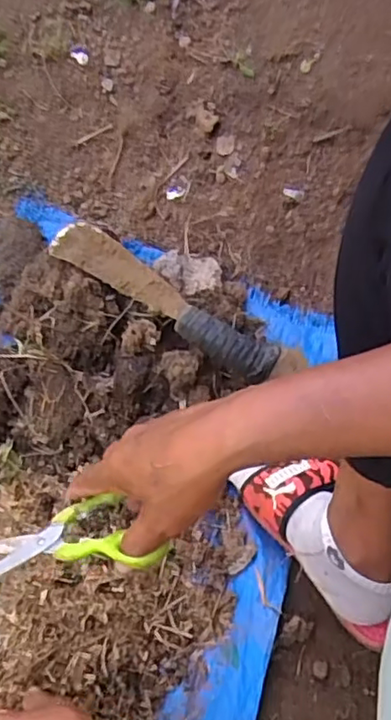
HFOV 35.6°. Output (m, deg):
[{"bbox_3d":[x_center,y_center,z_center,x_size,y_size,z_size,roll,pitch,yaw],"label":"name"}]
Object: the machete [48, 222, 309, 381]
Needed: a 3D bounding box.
[{"bbox_3d":[-0.023,-0.059,0.637,0.284,0.031,0.047,32,63,7],"label":"machete"}]

